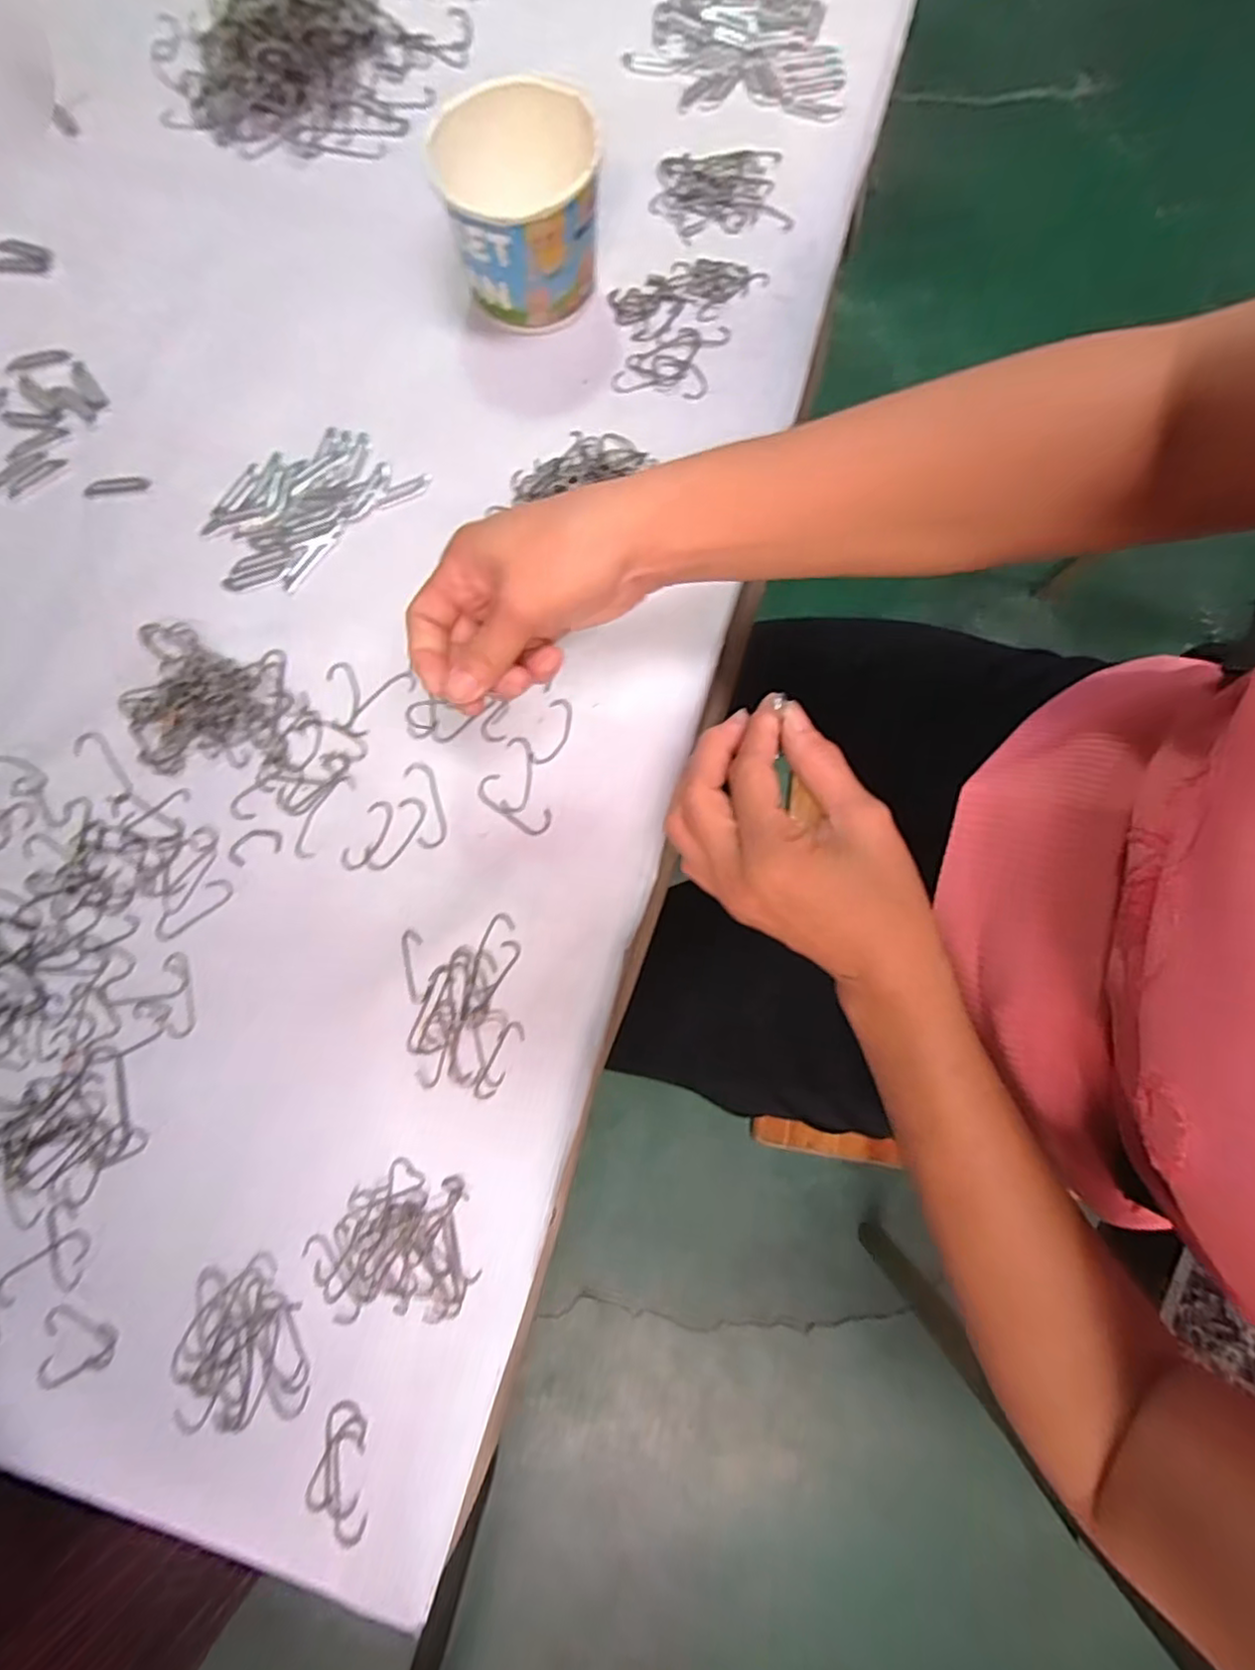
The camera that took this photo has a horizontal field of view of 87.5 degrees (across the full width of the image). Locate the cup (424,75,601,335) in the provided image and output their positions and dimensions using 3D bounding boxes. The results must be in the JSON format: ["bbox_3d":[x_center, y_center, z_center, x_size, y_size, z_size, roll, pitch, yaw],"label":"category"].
[{"bbox_3d":[-0.061,-0.363,0.384,0.091,0.076,0.086,2,80,1],"label":"cup"}]

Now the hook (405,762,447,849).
[{"bbox_3d":[-0.111,-0.017,0.360,0.016,0.004,0.050,-15,80,-2],"label":"hook"}]

